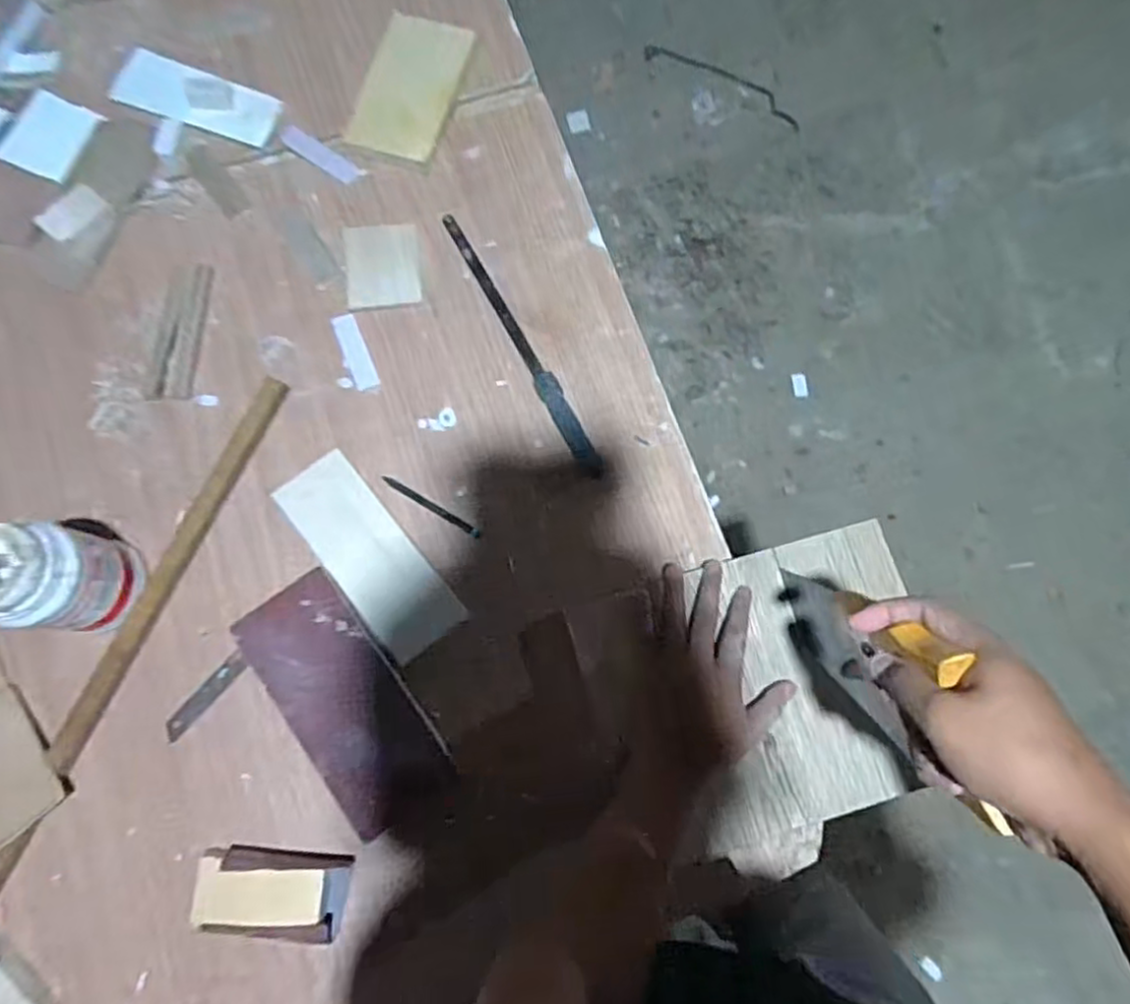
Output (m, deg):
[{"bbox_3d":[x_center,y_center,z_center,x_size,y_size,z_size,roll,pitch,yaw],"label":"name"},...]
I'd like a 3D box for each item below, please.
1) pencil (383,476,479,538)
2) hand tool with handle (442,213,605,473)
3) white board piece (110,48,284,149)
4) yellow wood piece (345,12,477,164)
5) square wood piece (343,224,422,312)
[{"bbox_3d":[-0.118,0.004,0.612,0.096,0.004,0.007,31,77,4],"label":"pencil"},{"bbox_3d":[-0.043,-0.153,0.659,0.022,0.015,0.299,-28,80,-9],"label":"hand tool with handle"},{"bbox_3d":[-0.376,-0.411,0.707,0.165,0.011,0.065,21,77,2],"label":"white board piece"},{"bbox_3d":[-0.155,-0.419,0.705,0.088,0.008,0.156,18,77,1],"label":"yellow wood piece"},{"bbox_3d":[-0.177,-0.230,0.676,0.070,0.005,0.091,-7,77,-4],"label":"square wood piece"}]

